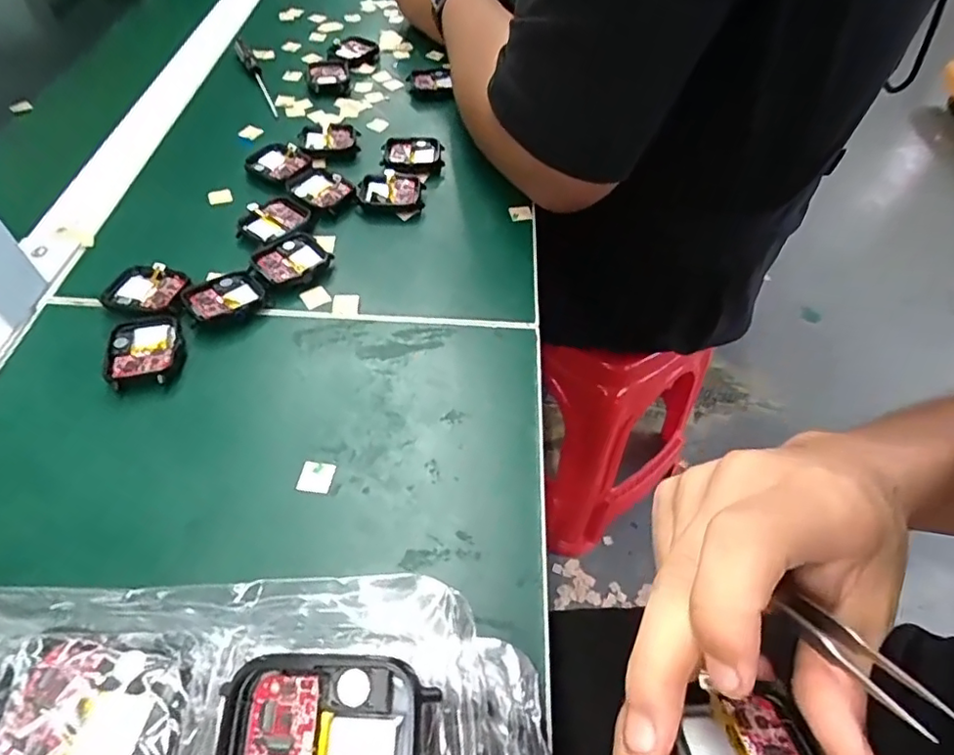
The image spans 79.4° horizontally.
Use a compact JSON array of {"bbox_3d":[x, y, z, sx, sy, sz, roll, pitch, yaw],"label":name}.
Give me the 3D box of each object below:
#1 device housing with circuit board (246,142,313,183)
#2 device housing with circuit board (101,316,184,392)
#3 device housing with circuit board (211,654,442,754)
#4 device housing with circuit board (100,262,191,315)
[{"bbox_3d":[-0.151,-0.161,0.434,0.047,0.011,0.038,21,55,14],"label":"device housing with circuit board"},{"bbox_3d":[-0.184,-0.015,0.318,0.038,0.009,0.044,-10,53,-9],"label":"device housing with circuit board"},{"bbox_3d":[-0.034,0.079,0.121,0.046,0.006,0.037,-2,69,5],"label":"device housing with circuit board"},{"bbox_3d":[-0.197,-0.052,0.345,0.047,0.008,0.038,9,53,5],"label":"device housing with circuit board"}]

